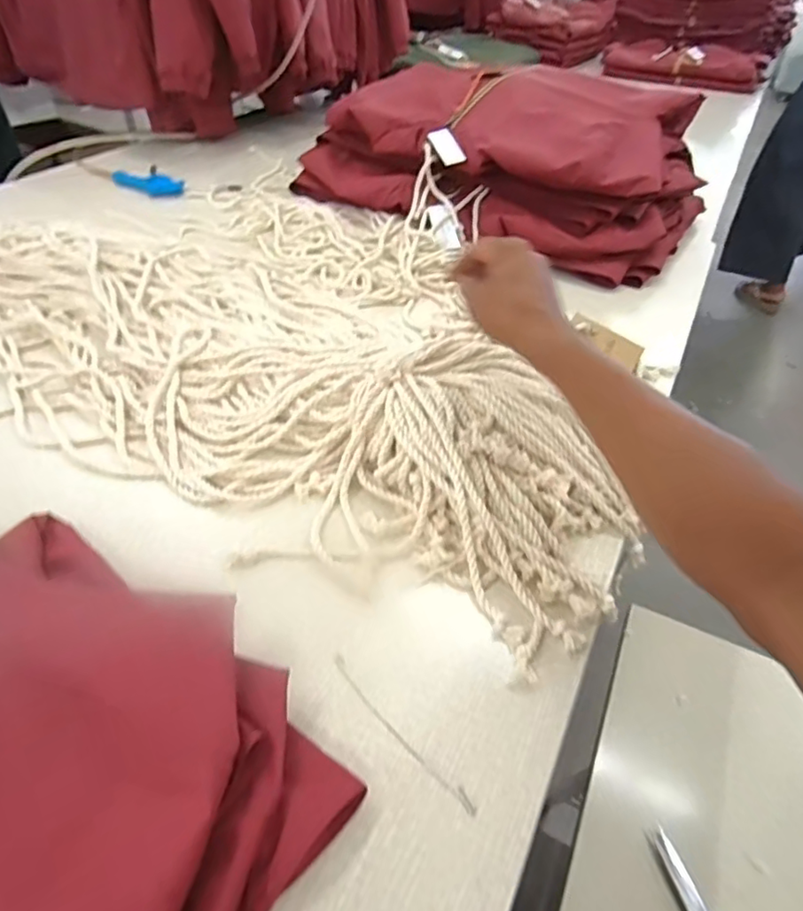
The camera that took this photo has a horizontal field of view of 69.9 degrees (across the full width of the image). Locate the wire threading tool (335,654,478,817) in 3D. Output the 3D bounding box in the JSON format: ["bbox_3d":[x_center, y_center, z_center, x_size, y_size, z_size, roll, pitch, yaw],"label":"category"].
[{"bbox_3d":[-0.002,0.178,0.374,0.010,0.004,0.133,-32,53,-32],"label":"wire threading tool"}]

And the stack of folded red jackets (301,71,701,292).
[{"bbox_3d":[0.164,-0.501,0.949,0.613,0.183,0.344,22,46,19],"label":"stack of folded red jackets"}]

